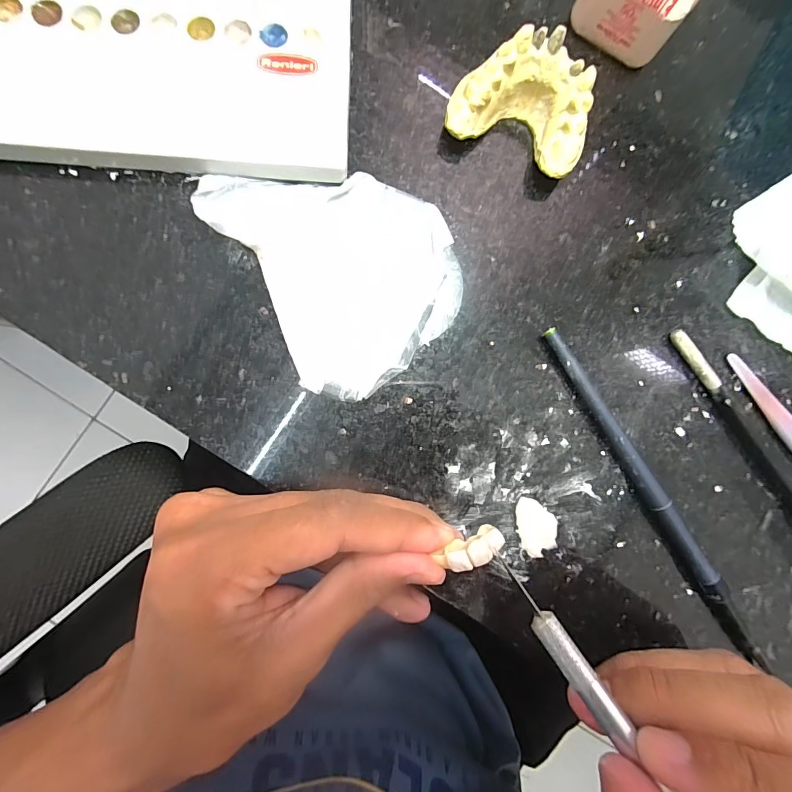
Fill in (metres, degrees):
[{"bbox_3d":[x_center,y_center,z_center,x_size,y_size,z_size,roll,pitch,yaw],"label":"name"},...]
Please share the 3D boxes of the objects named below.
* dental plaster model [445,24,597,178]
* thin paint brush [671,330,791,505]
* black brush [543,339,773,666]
[{"bbox_3d":[0.051,-0.115,0.157,0.054,0.026,0.037,22,86,-4],"label":"dental plaster model"},{"bbox_3d":[0.176,0.048,0.168,0.010,0.008,0.187,-36,91,-5],"label":"thin paint brush"},{"bbox_3d":[0.104,0.040,0.163,0.008,0.009,0.156,-32,91,-5],"label":"black brush"}]

